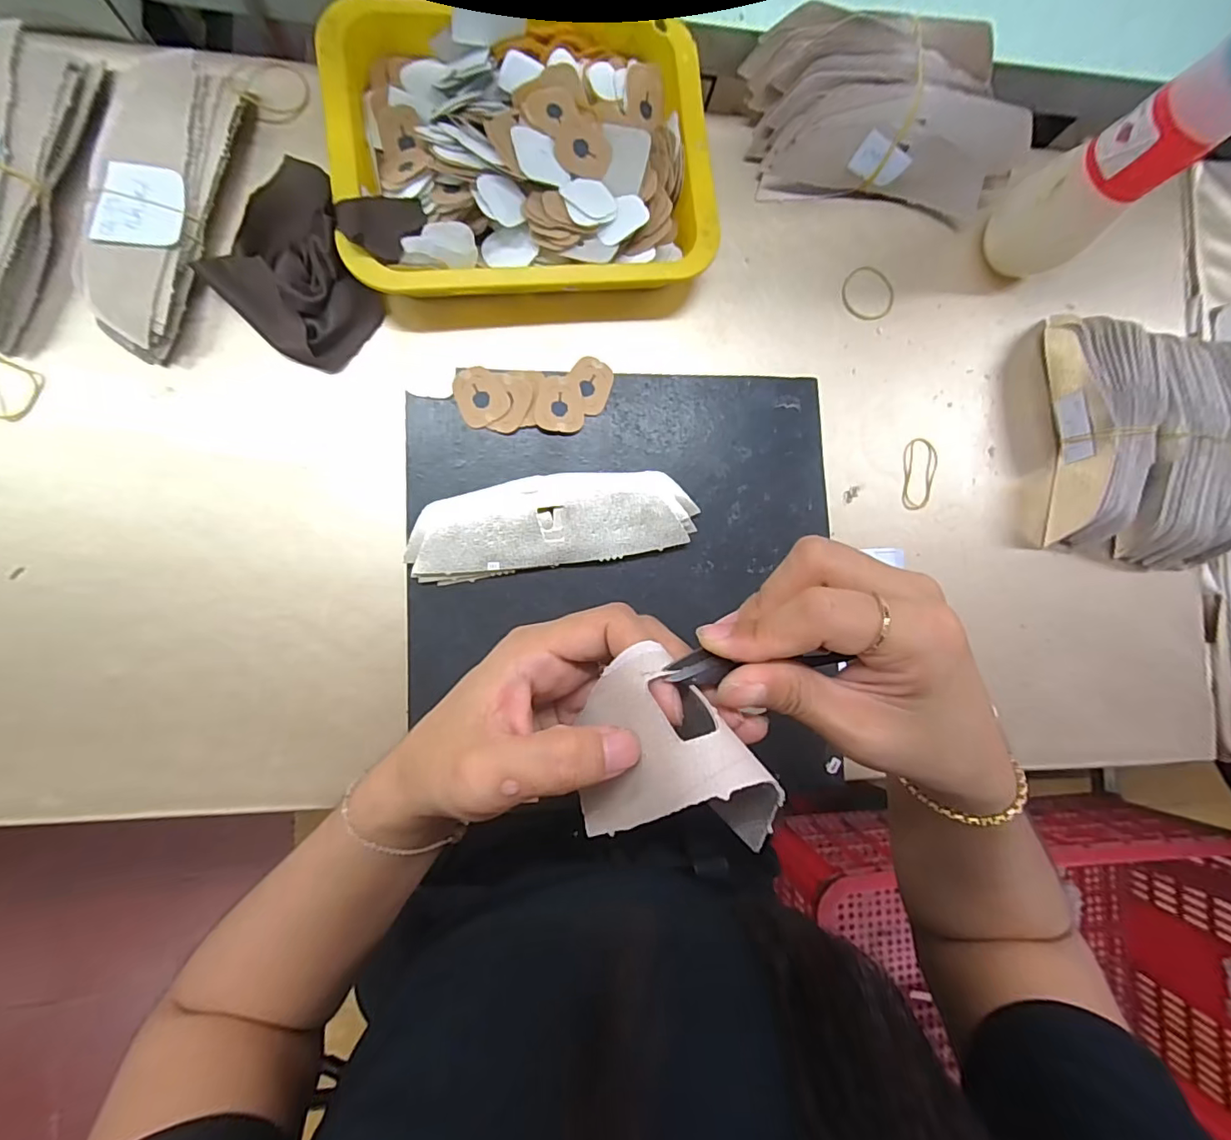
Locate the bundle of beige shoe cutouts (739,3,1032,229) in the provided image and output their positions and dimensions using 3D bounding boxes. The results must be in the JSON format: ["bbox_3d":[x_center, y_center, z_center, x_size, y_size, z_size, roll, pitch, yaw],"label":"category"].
[{"bbox_3d":[0.208,-0.343,0.404,0.205,0.070,0.097,3,88,-8],"label":"bundle of beige shoe cutouts"}]

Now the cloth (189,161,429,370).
[{"bbox_3d":[-0.206,-0.212,0.360,0.108,0.040,0.124,35,84,-6],"label":"cloth"}]

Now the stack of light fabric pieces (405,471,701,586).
[{"bbox_3d":[-0.041,-0.033,0.367,0.190,0.013,0.061,-9,90,-8],"label":"stack of light fabric pieces"}]

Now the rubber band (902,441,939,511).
[{"bbox_3d":[0.248,-0.078,0.433,0.027,0.004,0.058,5,88,-8],"label":"rubber band"}]

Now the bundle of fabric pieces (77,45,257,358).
[{"bbox_3d":[-0.301,-0.239,0.351,0.065,0.032,0.192,12,87,-7],"label":"bundle of fabric pieces"}]

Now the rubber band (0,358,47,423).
[{"bbox_3d":[-0.400,-0.118,0.348,0.040,0.005,0.037,21,86,-7],"label":"rubber band"}]

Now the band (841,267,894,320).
[{"bbox_3d":[0.206,-0.225,0.434,0.045,0.004,0.044,-28,92,-8],"label":"band"}]

